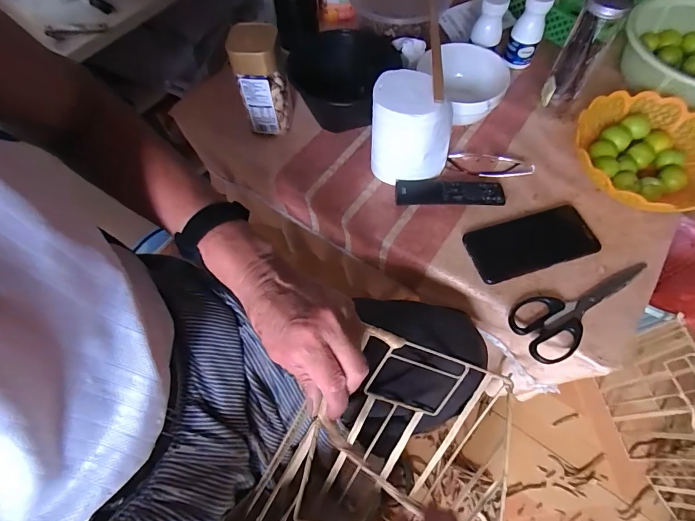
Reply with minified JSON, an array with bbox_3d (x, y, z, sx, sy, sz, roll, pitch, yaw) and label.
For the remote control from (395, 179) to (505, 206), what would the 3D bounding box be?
[{"bbox_3d":[0.140,-0.092,0.528,0.145,0.019,0.037,2,63,2],"label":"remote control"}]

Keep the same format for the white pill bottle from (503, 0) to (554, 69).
[{"bbox_3d":[0.291,-0.372,0.616,0.045,0.104,0.043,22,65,12],"label":"white pill bottle"}]

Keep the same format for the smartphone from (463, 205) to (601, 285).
[{"bbox_3d":[0.237,-0.024,0.499,0.160,0.007,0.078,-15,63,-6],"label":"smartphone"}]

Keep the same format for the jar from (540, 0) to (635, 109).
[{"bbox_3d":[0.336,-0.295,0.553,0.055,0.162,0.055,-1,63,1],"label":"jar"}]

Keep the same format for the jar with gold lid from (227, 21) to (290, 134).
[{"bbox_3d":[-0.120,-0.251,0.547,0.062,0.138,0.064,-4,63,0],"label":"jar with gold lid"}]

